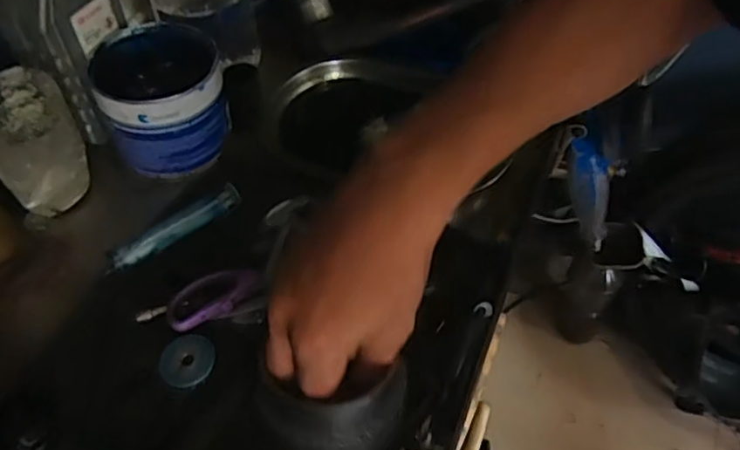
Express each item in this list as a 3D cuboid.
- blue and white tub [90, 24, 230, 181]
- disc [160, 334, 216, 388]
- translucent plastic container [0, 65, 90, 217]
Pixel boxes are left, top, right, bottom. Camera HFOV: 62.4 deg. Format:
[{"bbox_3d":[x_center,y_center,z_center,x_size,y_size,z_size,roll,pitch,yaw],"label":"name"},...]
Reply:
[{"bbox_3d":[-0.175,-0.109,0.522,0.099,0.076,0.106,-20,56,-14],"label":"blue and white tub"},{"bbox_3d":[-0.124,0.092,0.412,0.036,0.005,0.037,0,53,0],"label":"disc"},{"bbox_3d":[-0.261,-0.063,0.478,0.068,0.093,0.066,0,53,0],"label":"translucent plastic container"}]

